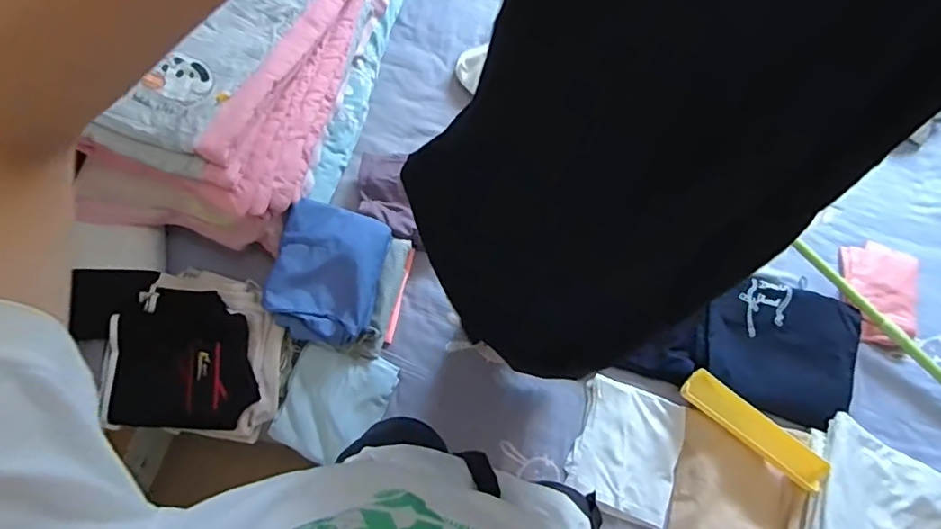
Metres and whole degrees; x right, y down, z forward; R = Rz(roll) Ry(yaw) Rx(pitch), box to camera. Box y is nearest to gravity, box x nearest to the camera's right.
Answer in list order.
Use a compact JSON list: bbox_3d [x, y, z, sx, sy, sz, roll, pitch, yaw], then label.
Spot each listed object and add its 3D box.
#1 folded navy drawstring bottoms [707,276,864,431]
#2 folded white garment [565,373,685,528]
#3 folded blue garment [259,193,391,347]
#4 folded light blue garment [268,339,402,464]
[{"bbox_3d":[0.579,0.152,1.029,0.283,0.036,0.240,18,74,4],"label":"folded navy drawstring bottoms"},{"bbox_3d":[0.285,0.338,1.001,0.184,0.021,0.223,19,74,4],"label":"folded white garment"},{"bbox_3d":[-0.256,0.019,0.990,0.177,0.081,0.228,15,73,3],"label":"folded blue garment"},{"bbox_3d":[-0.246,0.253,0.993,0.181,0.022,0.190,16,73,4],"label":"folded light blue garment"}]

